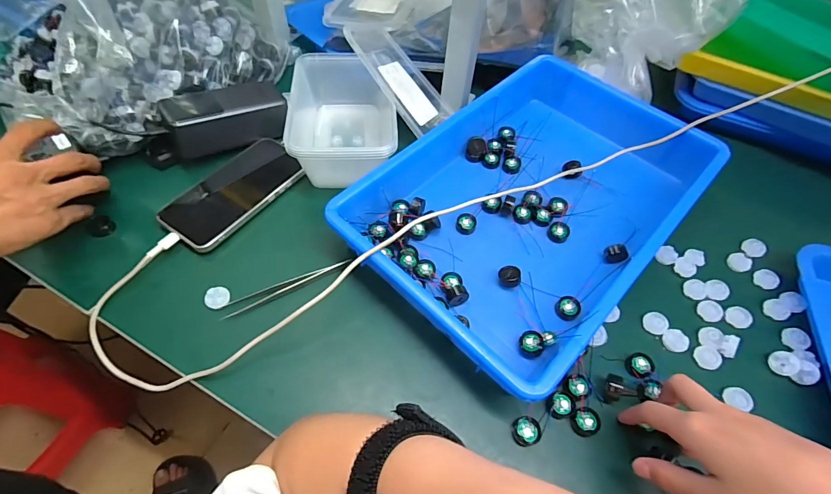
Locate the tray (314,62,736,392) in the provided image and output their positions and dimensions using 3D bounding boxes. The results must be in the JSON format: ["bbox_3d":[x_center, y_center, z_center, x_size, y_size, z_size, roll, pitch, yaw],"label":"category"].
[{"bbox_3d":[0.129,-0.050,0.416,0.253,0.066,0.363,40,63,21],"label":"tray"}]

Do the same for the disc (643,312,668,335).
[{"bbox_3d":[0.228,0.072,0.376,0.021,0.007,0.019,40,63,21],"label":"disc"}]

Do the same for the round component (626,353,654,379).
[{"bbox_3d":[0.200,0.104,0.354,0.024,0.010,0.020,-21,60,-16],"label":"round component"}]

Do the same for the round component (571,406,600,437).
[{"bbox_3d":[0.140,0.144,0.326,0.021,0.011,0.021,1,57,-2],"label":"round component"}]

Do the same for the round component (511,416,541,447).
[{"bbox_3d":[0.089,0.148,0.319,0.022,0.009,0.020,1,57,-2],"label":"round component"}]

